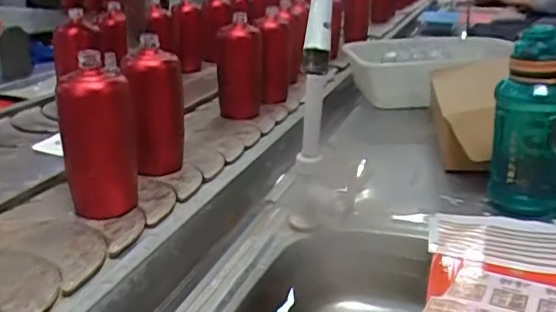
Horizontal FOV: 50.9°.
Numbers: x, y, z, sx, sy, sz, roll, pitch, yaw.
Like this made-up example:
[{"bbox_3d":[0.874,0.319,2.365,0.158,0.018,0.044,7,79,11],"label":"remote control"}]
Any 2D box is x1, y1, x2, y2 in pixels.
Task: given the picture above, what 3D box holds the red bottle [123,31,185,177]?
[{"bbox_3d":[-0.165,-0.056,0.790,0.080,0.172,0.078,-2,21,-13],"label":"red bottle"}]

